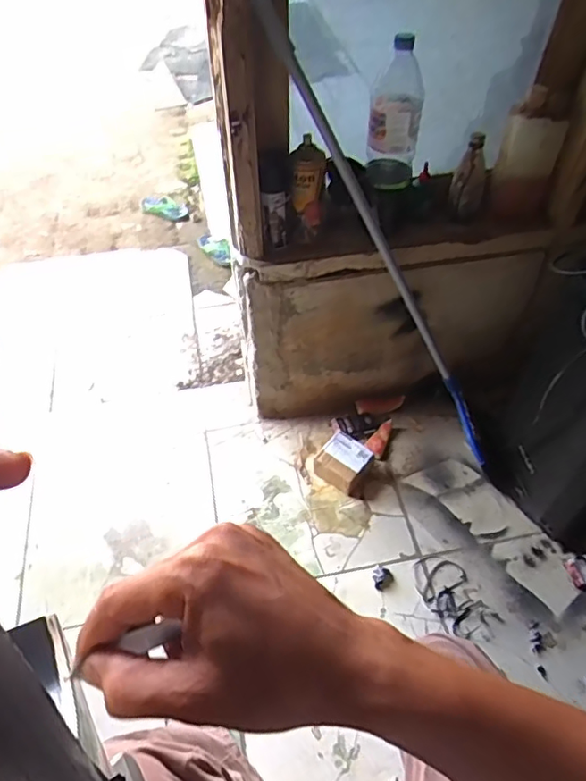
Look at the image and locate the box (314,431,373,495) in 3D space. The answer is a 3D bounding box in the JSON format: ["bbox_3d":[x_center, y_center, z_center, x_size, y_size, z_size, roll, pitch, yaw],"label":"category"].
[{"bbox_3d":[0.112,0.161,1.228,0.107,0.075,0.101,34,58,24],"label":"box"}]

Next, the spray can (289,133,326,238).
[{"bbox_3d":[0.029,-0.361,0.996,0.062,0.155,0.048,-3,51,1],"label":"spray can"}]

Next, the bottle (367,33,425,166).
[{"bbox_3d":[0.168,-0.462,0.905,0.086,0.186,0.068,9,52,8],"label":"bottle"}]

